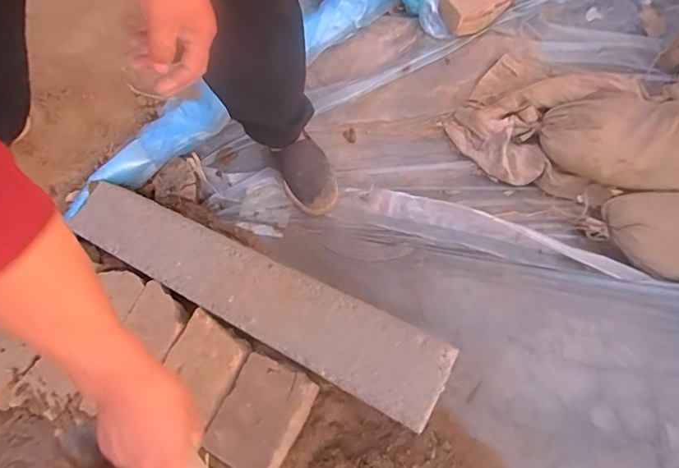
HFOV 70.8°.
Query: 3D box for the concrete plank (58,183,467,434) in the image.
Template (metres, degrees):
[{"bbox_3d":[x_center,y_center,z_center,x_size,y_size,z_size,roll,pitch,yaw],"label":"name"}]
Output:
[{"bbox_3d":[-0.145,0.089,0.786,0.675,0.058,0.136,23,74,25],"label":"concrete plank"}]

